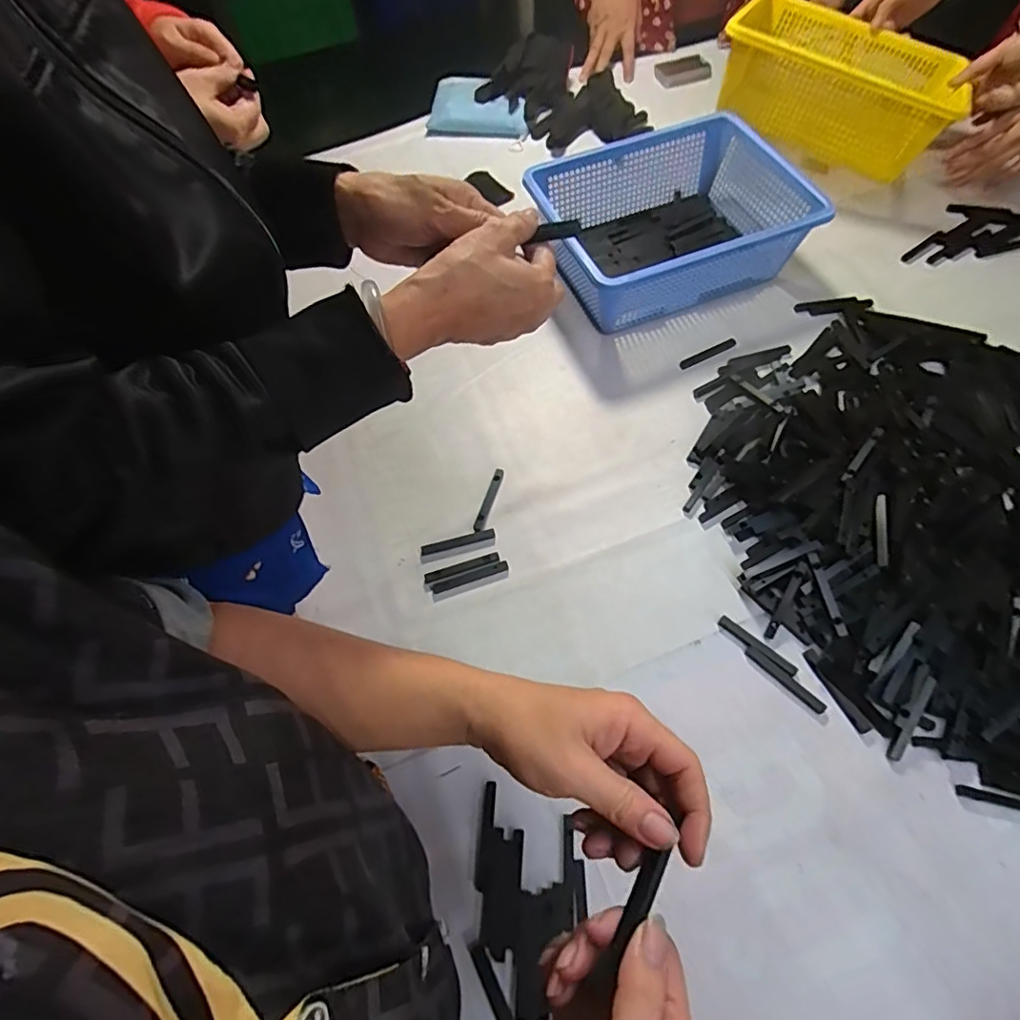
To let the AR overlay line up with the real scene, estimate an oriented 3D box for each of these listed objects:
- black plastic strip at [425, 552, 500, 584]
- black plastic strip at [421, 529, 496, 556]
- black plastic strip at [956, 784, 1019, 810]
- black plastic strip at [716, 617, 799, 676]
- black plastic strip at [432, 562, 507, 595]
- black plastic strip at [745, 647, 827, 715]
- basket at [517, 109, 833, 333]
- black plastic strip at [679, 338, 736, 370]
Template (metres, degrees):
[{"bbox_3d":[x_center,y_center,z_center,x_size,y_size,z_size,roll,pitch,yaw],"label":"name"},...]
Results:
[{"bbox_3d":[-0.048,0.058,0.549,0.075,0.004,0.011,-15,62,-6],"label":"black plastic strip"},{"bbox_3d":[-0.052,0.033,0.558,0.075,0.004,0.011,-14,62,-5],"label":"black plastic strip"},{"bbox_3d":[0.393,0.229,0.431,0.077,0.004,0.008,12,63,9],"label":"black plastic strip"},{"bbox_3d":[0.225,0.123,0.500,0.075,0.004,0.012,38,69,20],"label":"black plastic strip"},{"bbox_3d":[-0.039,0.066,0.542,0.077,0.004,0.010,-17,62,-7],"label":"black plastic strip"},{"bbox_3d":[0.242,0.148,0.484,0.010,0.006,0.074,-41,67,-18],"label":"black plastic strip"},{"bbox_3d":[0.208,-0.371,0.711,0.308,0.100,0.241,-18,62,-7],"label":"basket"},{"bbox_3d":[0.243,-0.191,0.673,0.078,0.004,0.013,-25,63,-11],"label":"black plastic strip"}]

